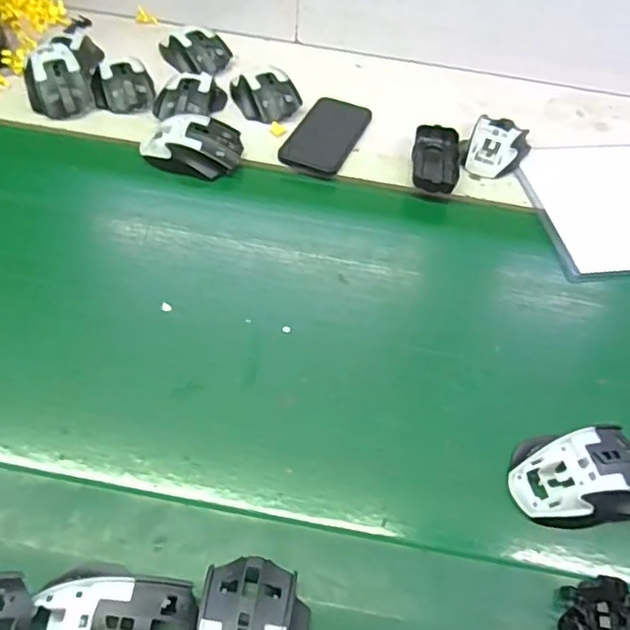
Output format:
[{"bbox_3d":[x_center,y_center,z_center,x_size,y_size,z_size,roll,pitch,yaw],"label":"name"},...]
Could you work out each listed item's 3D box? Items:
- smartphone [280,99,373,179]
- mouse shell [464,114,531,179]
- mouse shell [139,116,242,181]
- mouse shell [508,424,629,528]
[{"bbox_3d":[0.015,-0.223,0.739,0.074,0.014,0.148,22,53,11],"label":"smartphone"},{"bbox_3d":[0.222,-0.206,0.728,0.072,0.037,0.101,23,53,12],"label":"mouse shell"},{"bbox_3d":[-0.141,-0.201,0.692,0.113,0.037,0.076,20,53,10],"label":"mouse shell"},{"bbox_3d":[0.216,0.125,0.475,0.116,0.030,0.071,-5,53,-11],"label":"mouse shell"}]

